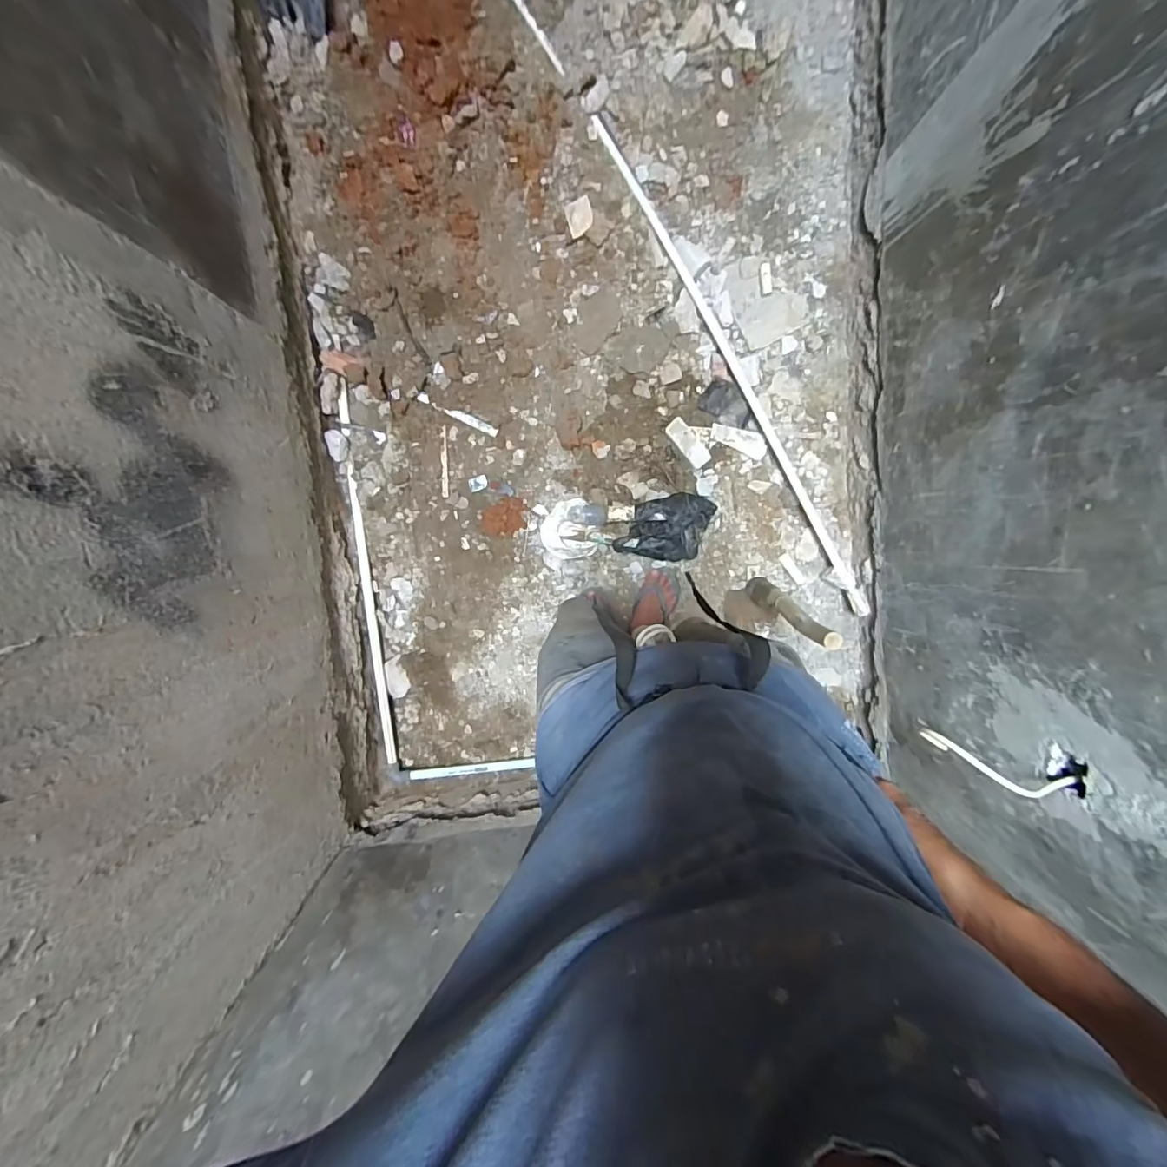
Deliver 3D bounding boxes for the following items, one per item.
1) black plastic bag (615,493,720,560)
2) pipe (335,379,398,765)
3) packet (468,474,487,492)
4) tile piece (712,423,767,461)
[{"bbox_3d":[0.228,-0.155,1.406,0.241,0.073,0.186,12,98,-2],"label":"black plastic bag"},{"bbox_3d":[-0.617,0.005,1.466,0.028,0.031,1.095,-4,98,0],"label":"pipe"},{"bbox_3d":[-0.297,-0.283,1.456,0.053,0.006,0.040,-19,98,2],"label":"packet"},{"bbox_3d":[0.436,-0.402,1.438,0.159,0.016,0.062,23,97,-4],"label":"tile piece"}]

